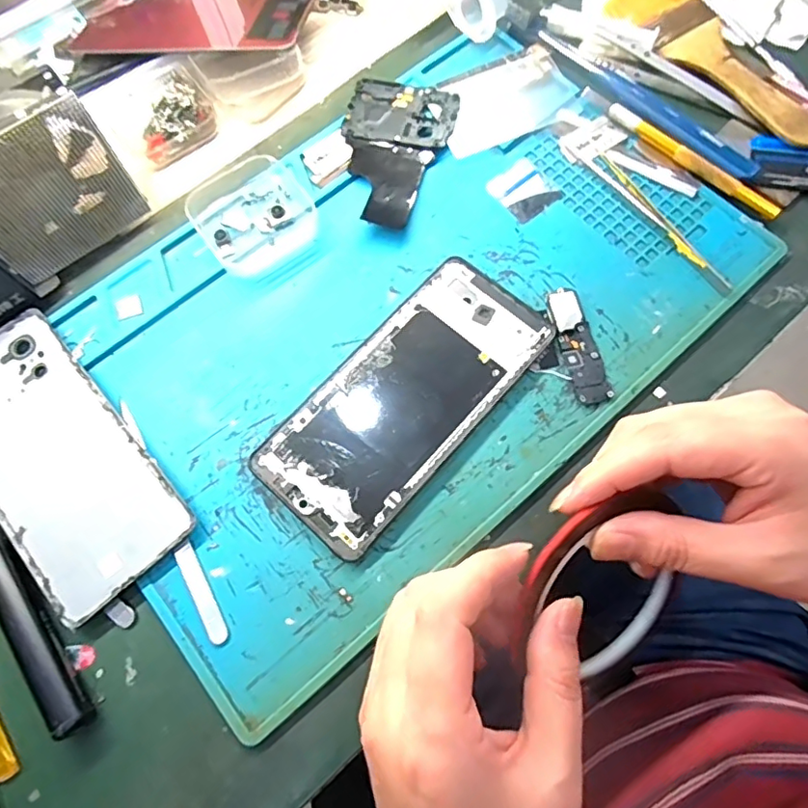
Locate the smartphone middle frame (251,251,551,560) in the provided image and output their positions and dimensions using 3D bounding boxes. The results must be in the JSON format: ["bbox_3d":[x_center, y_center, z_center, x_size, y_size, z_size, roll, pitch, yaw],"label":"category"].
[{"bbox_3d":[0.002,-0.004,0.285,0.075,0.007,0.160,40,77,13],"label":"smartphone middle frame"}]

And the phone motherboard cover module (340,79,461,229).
[{"bbox_3d":[-0.010,-0.155,0.334,0.067,0.009,0.105,15,73,6],"label":"phone motherboard cover module"}]

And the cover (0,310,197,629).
[{"bbox_3d":[-0.180,0.026,0.279,0.072,0.007,0.160,-40,76,-11],"label":"cover"}]

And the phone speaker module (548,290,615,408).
[{"bbox_3d":[0.094,-0.032,0.292,0.019,0.004,0.065,-13,72,-3],"label":"phone speaker module"}]

